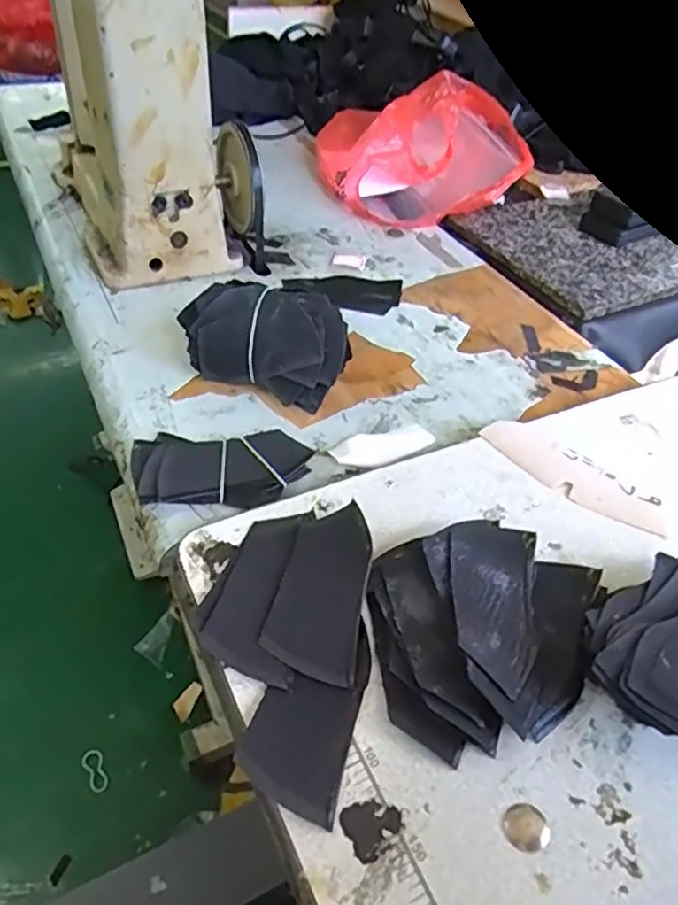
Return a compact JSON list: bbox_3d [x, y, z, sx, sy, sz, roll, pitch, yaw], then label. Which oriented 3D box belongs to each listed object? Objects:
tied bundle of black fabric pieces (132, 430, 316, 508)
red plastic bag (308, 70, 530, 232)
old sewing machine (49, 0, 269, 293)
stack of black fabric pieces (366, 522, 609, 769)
[{"bbox_3d":[-0.096,0.014,0.524,0.139,0.021,0.078,1,44,-6],"label":"tied bundle of black fabric pieces"},{"bbox_3d":[0.126,-0.456,0.959,0.282,0.129,0.273,-5,45,-12],"label":"red plastic bag"},{"bbox_3d":[-0.234,-0.452,0.729,0.182,0.380,0.327,-15,48,-21],"label":"old sewing machine"},{"bbox_3d":[0.099,0.113,0.415,0.148,0.036,0.139,-3,45,-11],"label":"stack of black fabric pieces"}]

